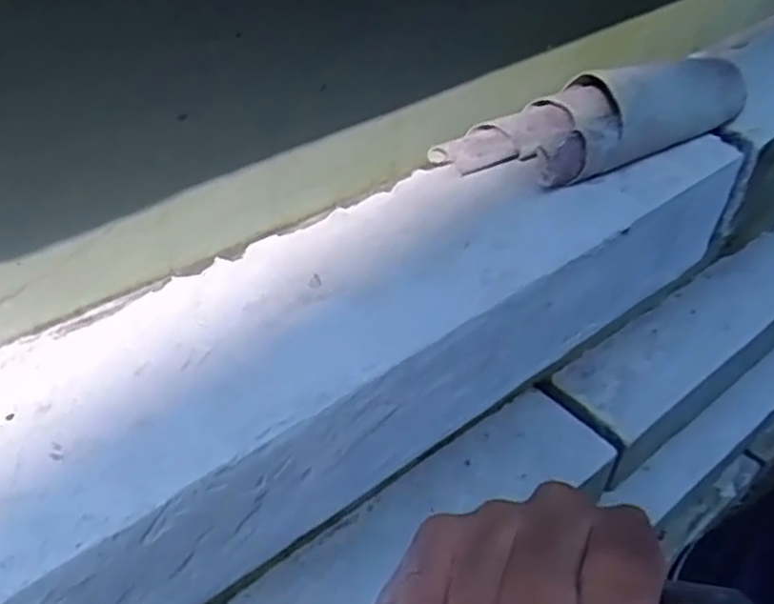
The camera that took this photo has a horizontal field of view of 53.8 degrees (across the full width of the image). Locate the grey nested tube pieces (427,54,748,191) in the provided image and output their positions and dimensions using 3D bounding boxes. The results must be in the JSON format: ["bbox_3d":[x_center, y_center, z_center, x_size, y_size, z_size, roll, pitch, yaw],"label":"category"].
[{"bbox_3d":[0.110,-0.092,0.382,0.176,0.038,0.049,-14,44,-18],"label":"grey nested tube pieces"}]

